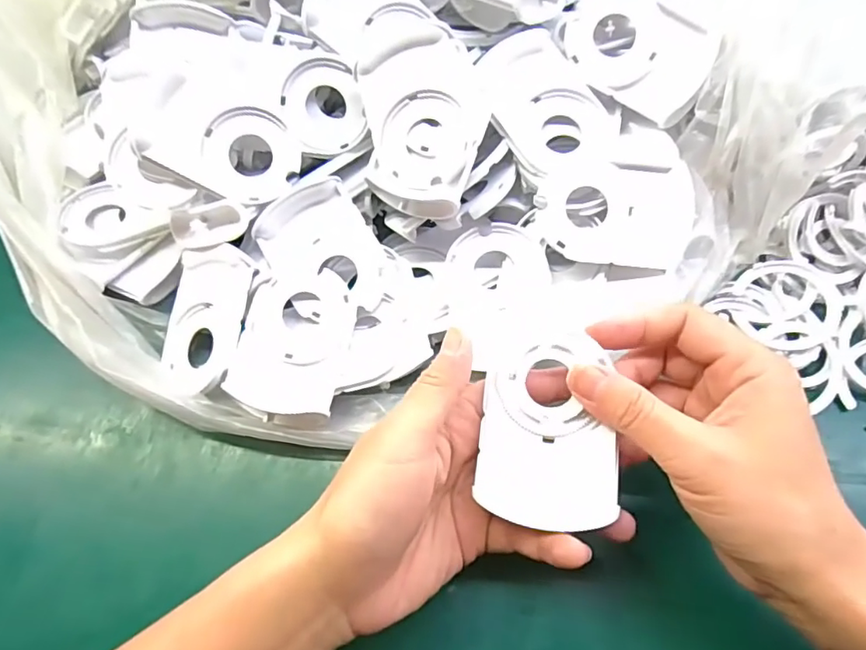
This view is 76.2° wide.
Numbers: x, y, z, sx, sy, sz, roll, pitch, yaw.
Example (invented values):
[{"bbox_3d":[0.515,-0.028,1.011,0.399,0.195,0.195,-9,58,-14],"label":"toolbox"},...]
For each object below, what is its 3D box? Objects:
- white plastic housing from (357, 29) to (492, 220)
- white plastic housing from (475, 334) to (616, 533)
[{"bbox_3d":[-0.005,-0.109,0.304,0.067,0.014,0.098,-2,94,17],"label":"white plastic housing"},{"bbox_3d":[0.049,0.043,0.235,0.054,0.014,0.079,5,65,5],"label":"white plastic housing"}]

